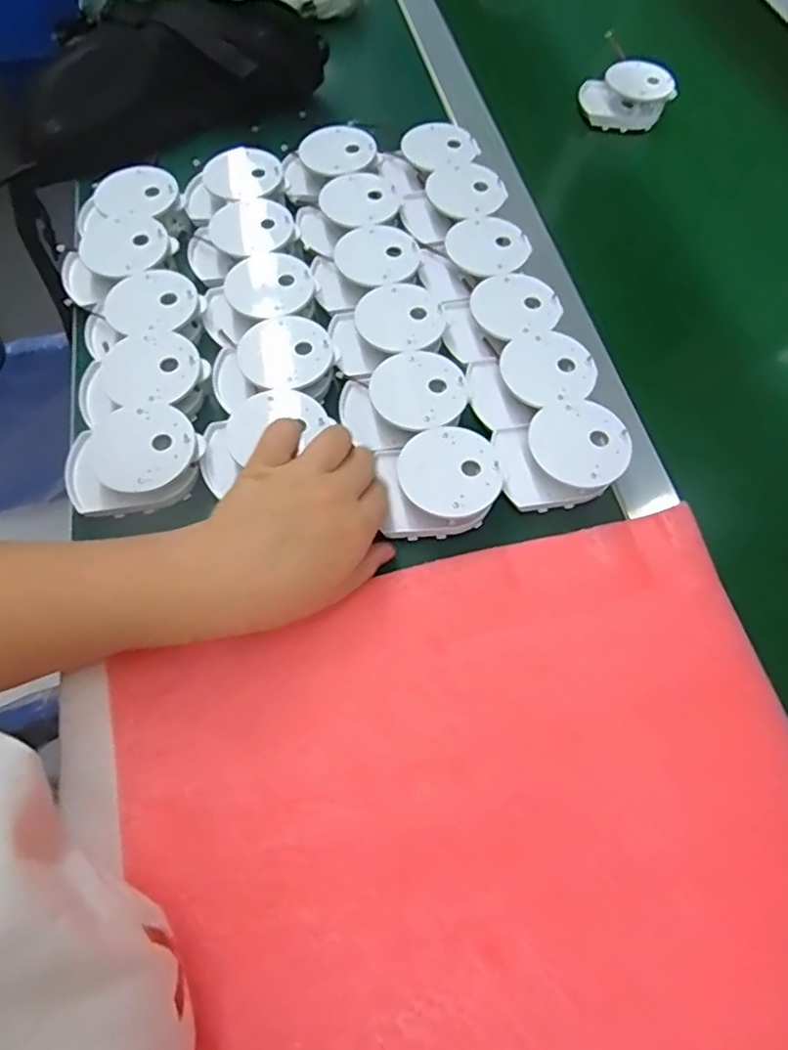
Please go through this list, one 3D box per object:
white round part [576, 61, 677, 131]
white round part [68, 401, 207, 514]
[{"bbox_3d":[0.226,-0.420,0.607,0.083,0.041,0.054,0,62,-2],"label":"white round part"},{"bbox_3d":[-0.161,-0.040,0.388,0.083,0.030,0.062,-8,63,-3],"label":"white round part"}]

